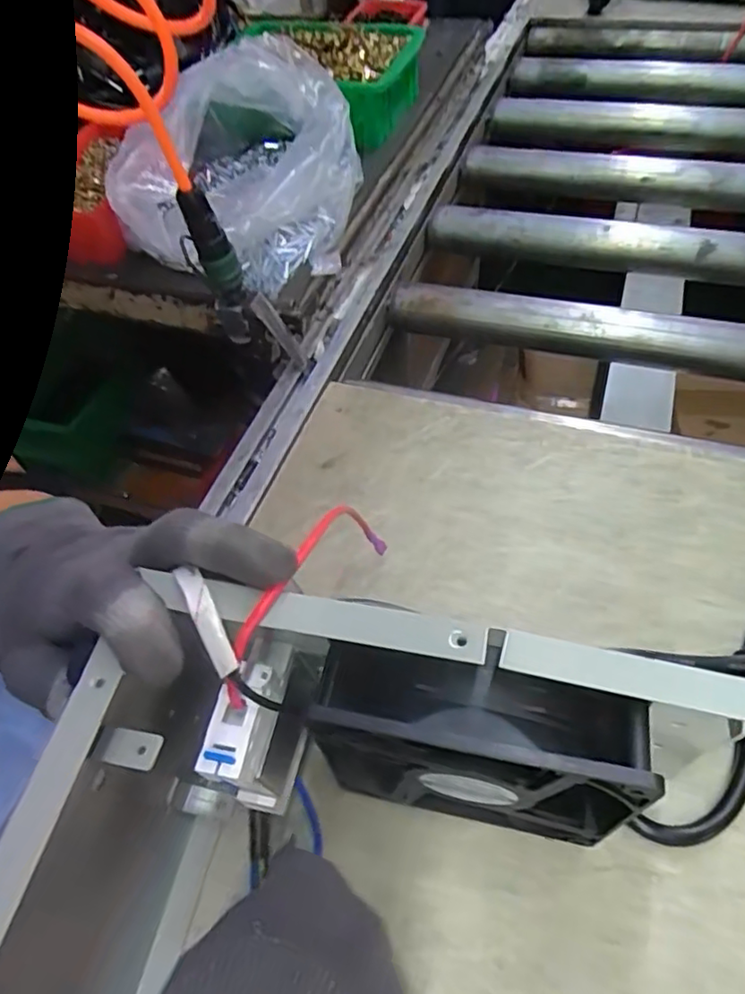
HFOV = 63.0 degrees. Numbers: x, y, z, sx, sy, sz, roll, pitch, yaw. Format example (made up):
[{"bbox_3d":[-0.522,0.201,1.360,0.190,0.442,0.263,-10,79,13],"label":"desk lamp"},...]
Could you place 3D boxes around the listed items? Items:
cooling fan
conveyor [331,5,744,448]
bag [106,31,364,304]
[{"bbox_3d":[0.042,0.112,0.259,0.120,0.141,0.031,8,55,11],"label":"cooling fan"},{"bbox_3d":[0.418,-0.380,0.744,0.641,0.101,0.906,13,56,14],"label":"conveyor"},{"bbox_3d":[-0.131,-0.341,0.623,0.217,0.139,0.256,6,54,9],"label":"bag"}]

